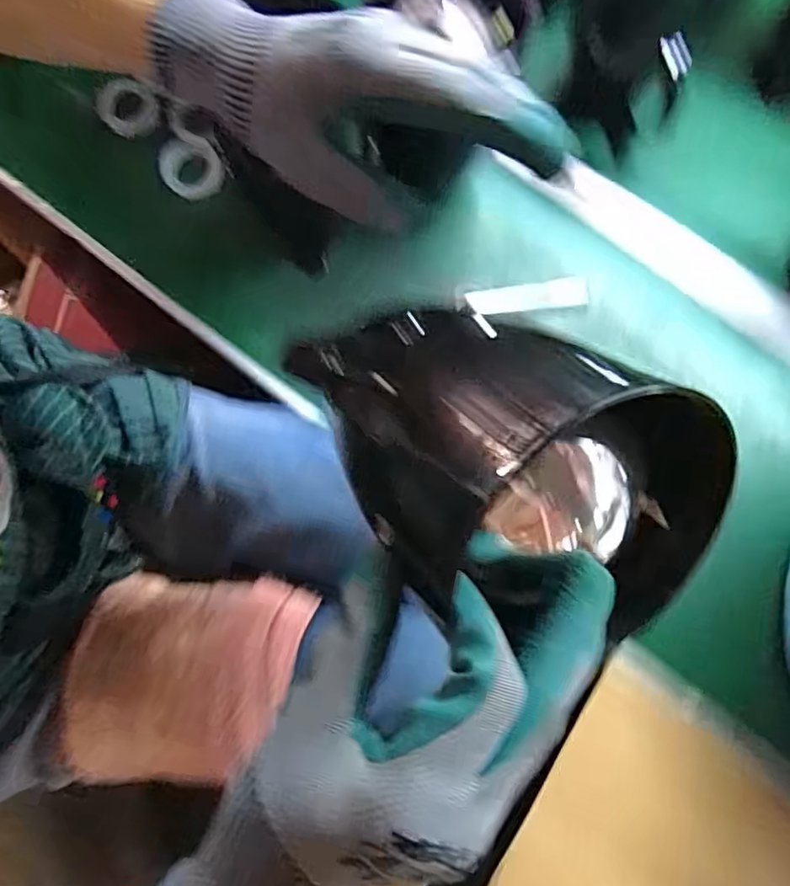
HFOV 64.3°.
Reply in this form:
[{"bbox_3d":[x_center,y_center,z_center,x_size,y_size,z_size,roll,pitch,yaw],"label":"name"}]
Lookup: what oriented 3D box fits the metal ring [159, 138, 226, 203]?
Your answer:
[{"bbox_3d":[-0.208,-0.280,0.642,0.060,0.015,0.068,-11,77,-4],"label":"metal ring"}]

